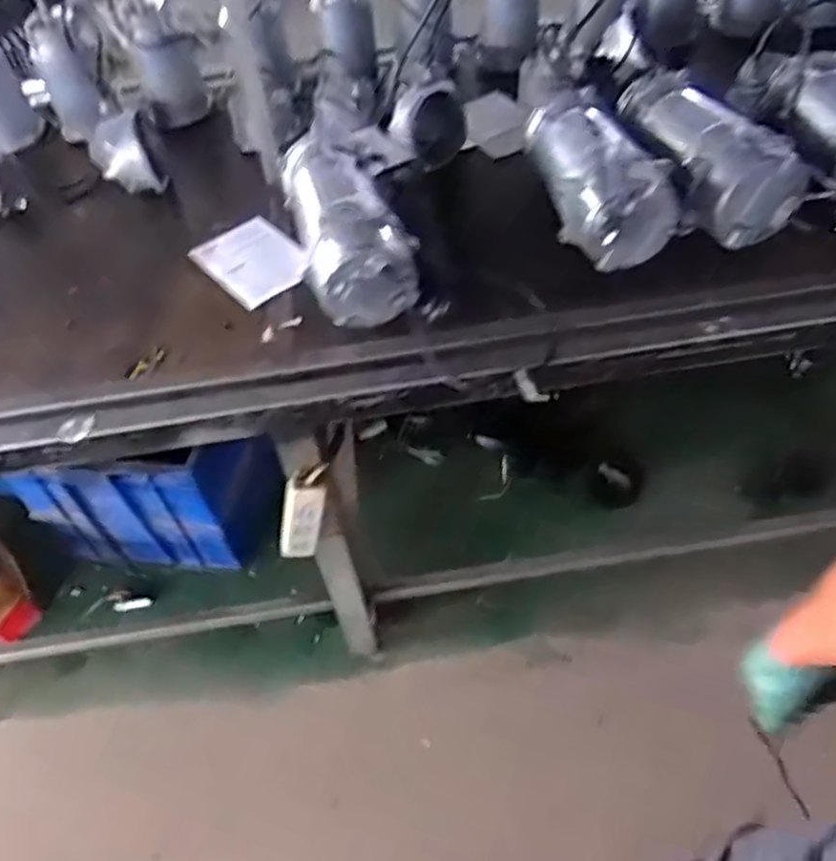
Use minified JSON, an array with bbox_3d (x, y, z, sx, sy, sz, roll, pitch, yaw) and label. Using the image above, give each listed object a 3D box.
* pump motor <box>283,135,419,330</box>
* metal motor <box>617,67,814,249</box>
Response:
[{"bbox_3d":[-0.108,-0.294,1.094,0.138,0.139,0.405,-17,49,-7],"label":"pump motor"},{"bbox_3d":[0.425,-0.423,1.107,0.138,0.125,0.332,-12,48,-3],"label":"metal motor"}]

